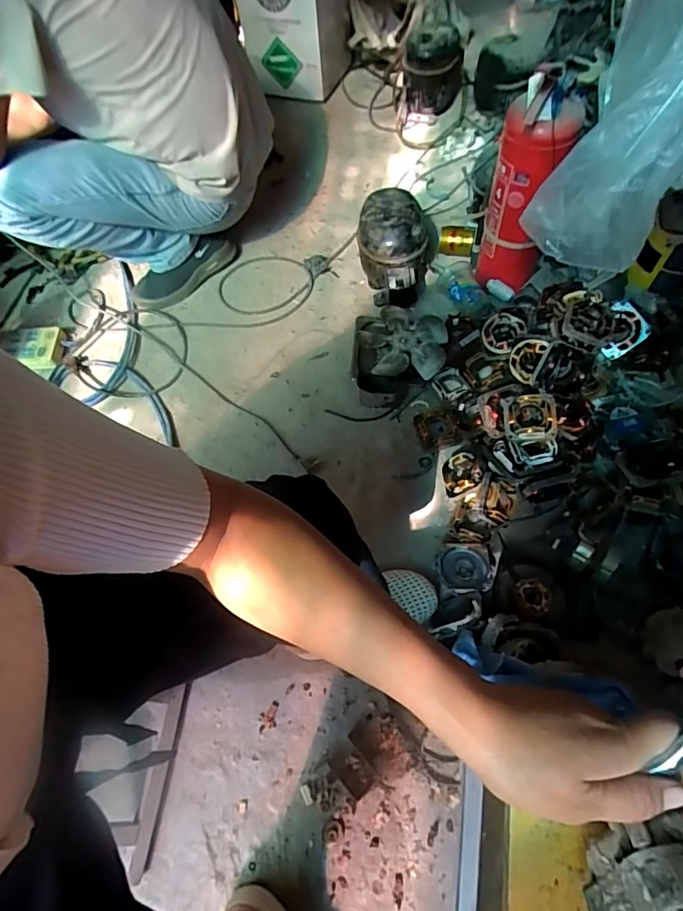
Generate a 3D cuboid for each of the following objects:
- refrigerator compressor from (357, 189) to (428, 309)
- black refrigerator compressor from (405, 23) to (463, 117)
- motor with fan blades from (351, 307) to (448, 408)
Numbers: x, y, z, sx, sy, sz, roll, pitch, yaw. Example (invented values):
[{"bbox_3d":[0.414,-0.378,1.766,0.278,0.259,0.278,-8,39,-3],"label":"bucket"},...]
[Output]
[{"bbox_3d":[0.111,-0.436,1.068,0.155,0.183,0.204,5,65,6],"label":"refrigerator compressor"},{"bbox_3d":[0.258,-1.069,1.362,0.156,0.222,0.185,3,65,5],"label":"black refrigerator compressor"},{"bbox_3d":[0.118,-0.215,1.014,0.190,0.086,0.230,3,65,5],"label":"motor with fan blades"}]

